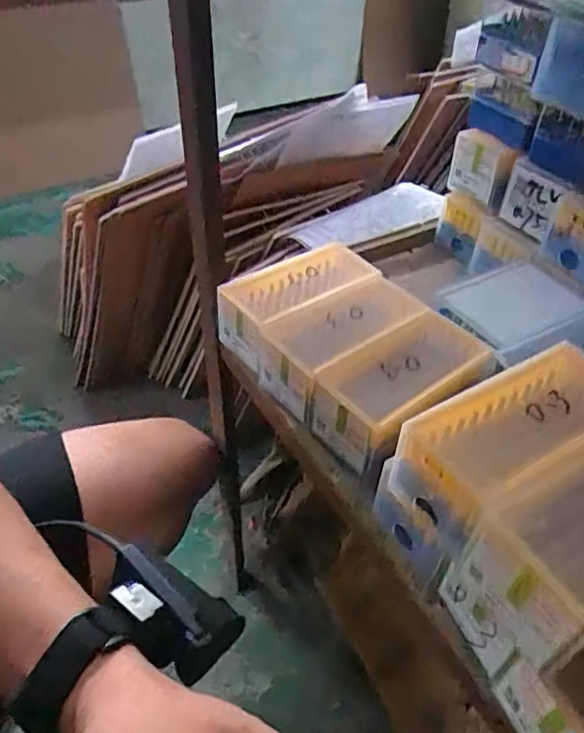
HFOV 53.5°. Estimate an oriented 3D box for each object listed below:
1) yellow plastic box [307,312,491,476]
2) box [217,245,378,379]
[{"bbox_3d":[0.077,0.017,0.408,0.125,0.048,0.067,-29,53,-28],"label":"yellow plastic box"},{"bbox_3d":[0.004,-0.052,0.474,0.120,0.052,0.061,-29,53,-28],"label":"box"}]

